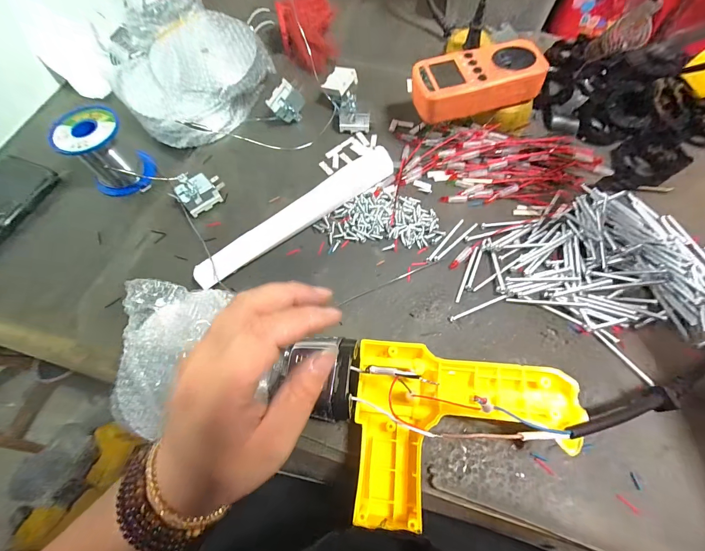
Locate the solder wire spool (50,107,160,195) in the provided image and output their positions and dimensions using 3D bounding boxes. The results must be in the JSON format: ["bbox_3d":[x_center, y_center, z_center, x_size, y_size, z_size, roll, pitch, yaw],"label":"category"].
[{"bbox_3d":[-0.256,-0.127,0.335,0.066,0.060,0.064,38,73,18],"label":"solder wire spool"}]

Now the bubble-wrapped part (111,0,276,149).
[{"bbox_3d":[-0.209,-0.253,0.387,0.185,0.078,0.174,29,70,15],"label":"bubble-wrapped part"}]

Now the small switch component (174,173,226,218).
[{"bbox_3d":[-0.160,-0.090,0.336,0.044,0.027,0.035,-39,69,-14],"label":"small switch component"}]

